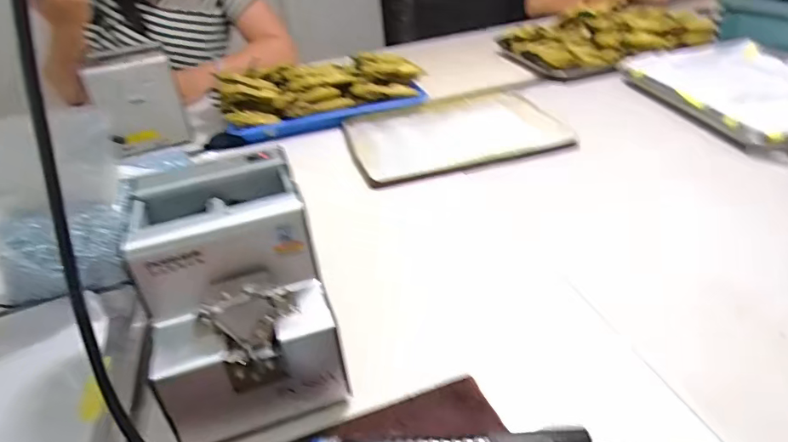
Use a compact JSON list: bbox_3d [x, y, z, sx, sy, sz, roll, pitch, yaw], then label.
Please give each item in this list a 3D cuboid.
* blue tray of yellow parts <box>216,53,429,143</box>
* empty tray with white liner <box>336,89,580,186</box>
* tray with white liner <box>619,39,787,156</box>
[{"bbox_3d":[-0.130,-0.224,0.917,0.334,0.079,0.182,-16,33,-14],"label":"blue tray of yellow parts"},{"bbox_3d":[0.086,-0.134,0.811,0.302,0.020,0.246,-12,33,-7],"label":"empty tray with white liner"},{"bbox_3d":[0.534,-0.190,0.774,0.261,0.038,0.365,-9,32,-3],"label":"tray with white liner"}]

